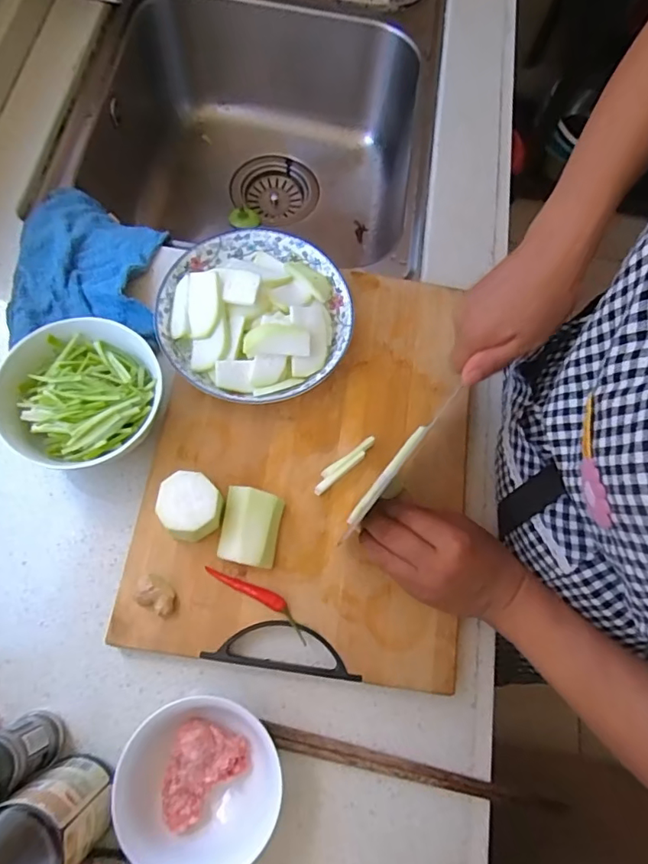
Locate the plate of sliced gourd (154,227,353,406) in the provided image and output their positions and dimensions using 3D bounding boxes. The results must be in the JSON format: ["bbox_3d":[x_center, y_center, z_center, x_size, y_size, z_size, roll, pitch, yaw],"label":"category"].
[{"bbox_3d":[-0.062,-0.106,0.476,0.169,0.055,0.166,2,72,-5],"label":"plate of sliced gourd"}]

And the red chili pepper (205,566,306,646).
[{"bbox_3d":[-0.051,0.133,0.416,0.096,0.007,0.018,34,72,6],"label":"red chili pepper"}]

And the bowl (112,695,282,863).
[{"bbox_3d":[-0.086,0.246,0.370,0.105,0.058,0.105,2,72,-5],"label":"bowl"}]

